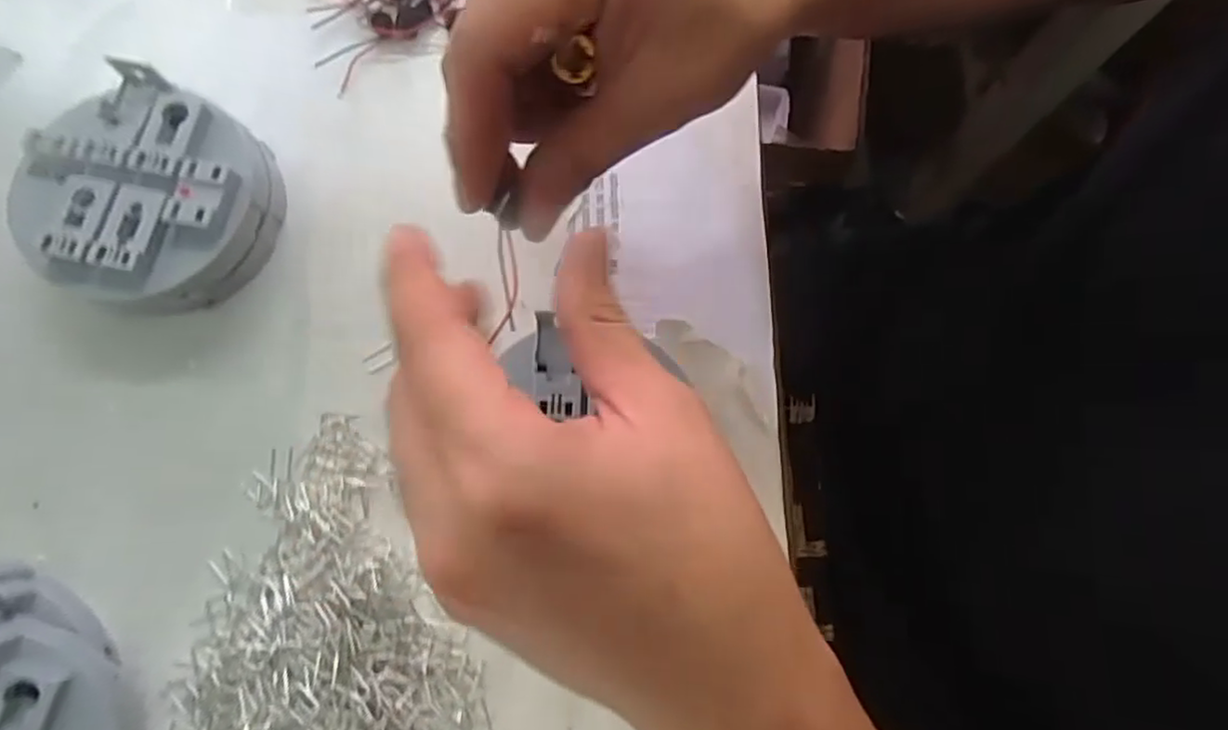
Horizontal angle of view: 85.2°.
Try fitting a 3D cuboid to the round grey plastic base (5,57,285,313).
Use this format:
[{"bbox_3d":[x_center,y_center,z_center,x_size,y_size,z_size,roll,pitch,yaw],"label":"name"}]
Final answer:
[{"bbox_3d":[-0.207,-0.075,0.305,0.099,0.041,0.101,0,77,-1],"label":"round grey plastic base"}]

